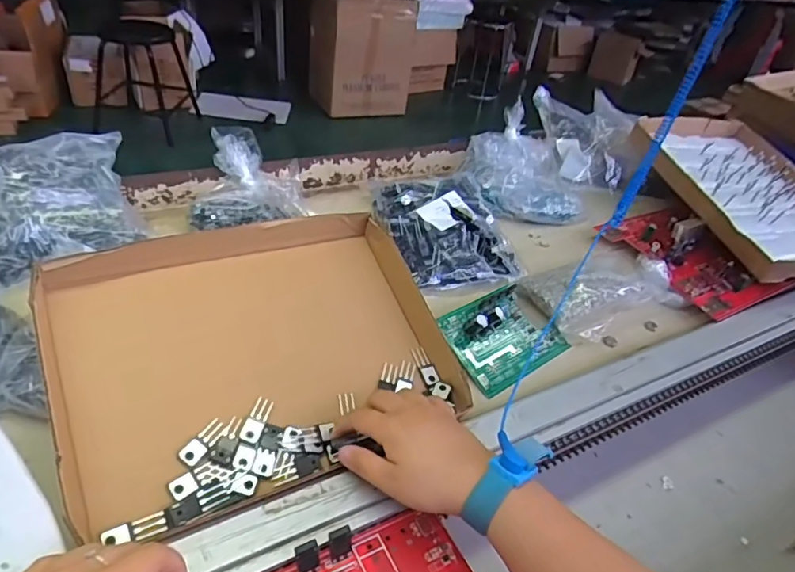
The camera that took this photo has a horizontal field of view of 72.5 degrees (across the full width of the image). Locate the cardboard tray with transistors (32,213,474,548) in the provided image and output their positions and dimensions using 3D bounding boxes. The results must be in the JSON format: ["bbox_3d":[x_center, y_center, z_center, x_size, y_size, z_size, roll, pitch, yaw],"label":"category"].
[{"bbox_3d":[-0.118,0.054,0.474,0.313,0.045,0.234,-14,68,-27],"label":"cardboard tray with transistors"}]

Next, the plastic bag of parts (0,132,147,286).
[{"bbox_3d":[-0.348,-0.092,0.557,0.154,0.040,0.144,-18,78,-47],"label":"plastic bag of parts"}]

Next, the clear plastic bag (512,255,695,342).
[{"bbox_3d":[0.246,0.007,0.642,0.203,0.039,0.096,-13,40,-25],"label":"clear plastic bag"}]

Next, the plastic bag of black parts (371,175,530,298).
[{"bbox_3d":[0.059,-0.079,0.691,0.146,0.049,0.207,-11,55,-15],"label":"plastic bag of black parts"}]

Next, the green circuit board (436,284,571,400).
[{"bbox_3d":[0.114,0.047,0.565,0.124,0.033,0.095,-23,68,-33],"label":"green circuit board"}]

